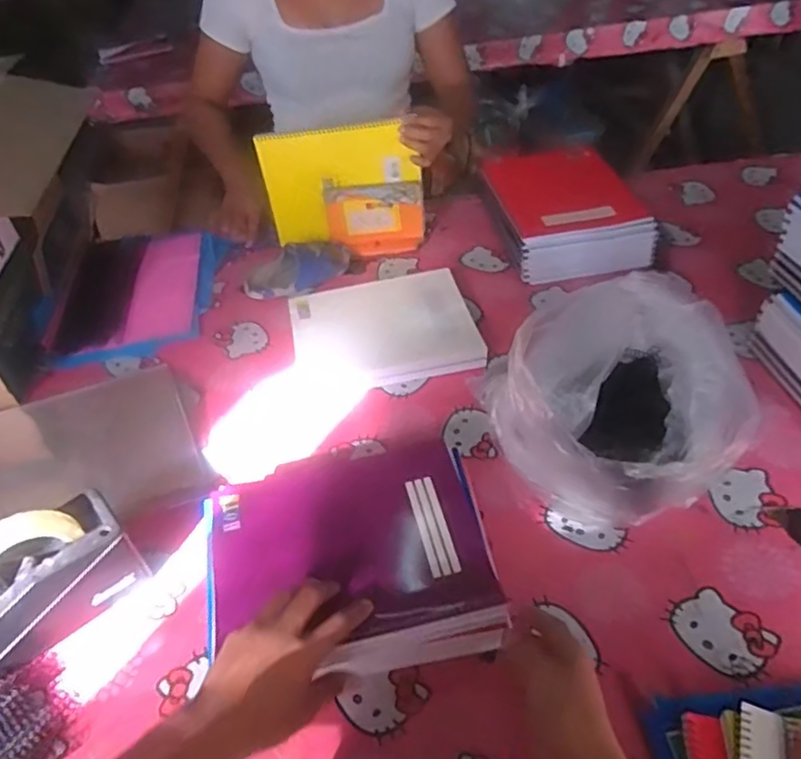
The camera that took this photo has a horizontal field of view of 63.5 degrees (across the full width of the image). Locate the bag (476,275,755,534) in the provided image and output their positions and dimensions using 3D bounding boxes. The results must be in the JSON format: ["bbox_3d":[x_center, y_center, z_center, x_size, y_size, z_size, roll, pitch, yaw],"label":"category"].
[{"bbox_3d":[0.232,0.021,0.702,0.255,0.159,0.272,-7,44,-1],"label":"bag"}]

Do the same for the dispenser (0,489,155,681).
[{"bbox_3d":[-0.356,0.200,0.615,0.197,0.126,0.080,-33,48,-26],"label":"dispenser"}]

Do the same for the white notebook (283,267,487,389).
[{"bbox_3d":[-0.025,-0.072,0.921,0.251,0.038,0.201,-9,42,-2],"label":"white notebook"}]

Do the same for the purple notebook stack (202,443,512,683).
[{"bbox_3d":[-0.049,0.171,0.646,0.268,0.076,0.232,-11,44,-3],"label":"purple notebook stack"}]

